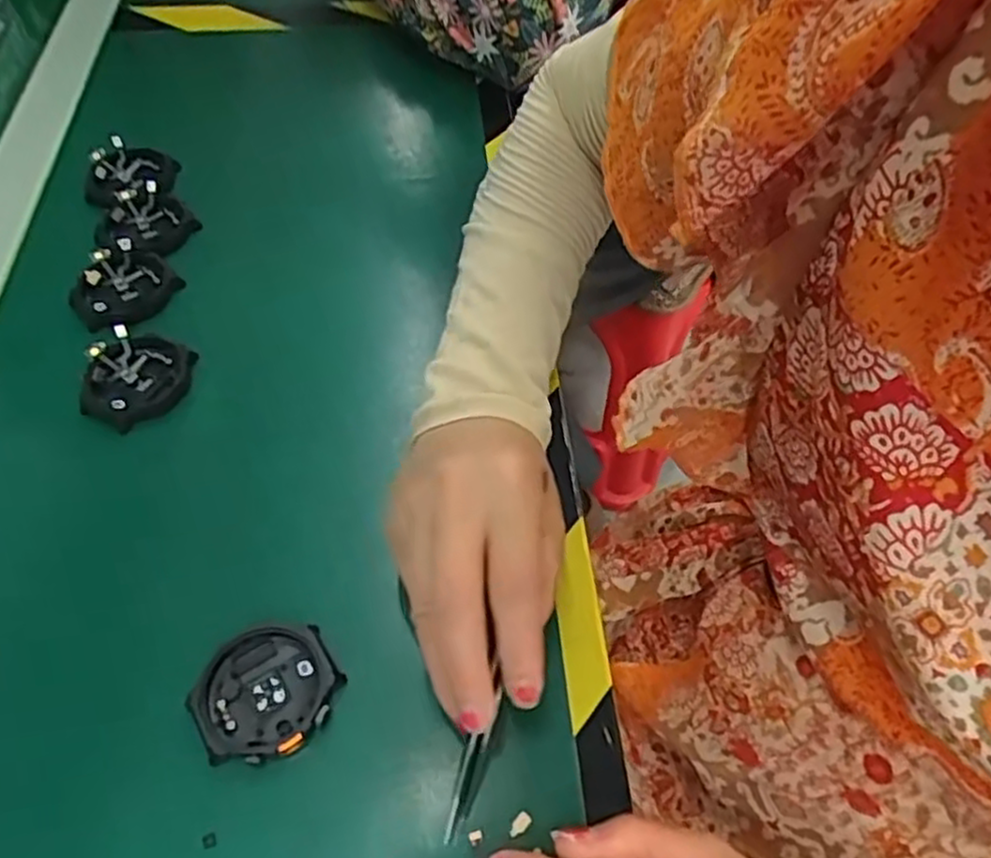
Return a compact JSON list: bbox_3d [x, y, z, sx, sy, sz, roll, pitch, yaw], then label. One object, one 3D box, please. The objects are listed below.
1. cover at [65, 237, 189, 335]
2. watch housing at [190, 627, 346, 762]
[{"bbox_3d":[-0.203,-0.079,0.397,0.051,0.015,0.045,-38,63,-24],"label":"cover"},{"bbox_3d":[-0.087,0.101,0.284,0.052,0.011,0.048,-28,59,-19],"label":"watch housing"}]

